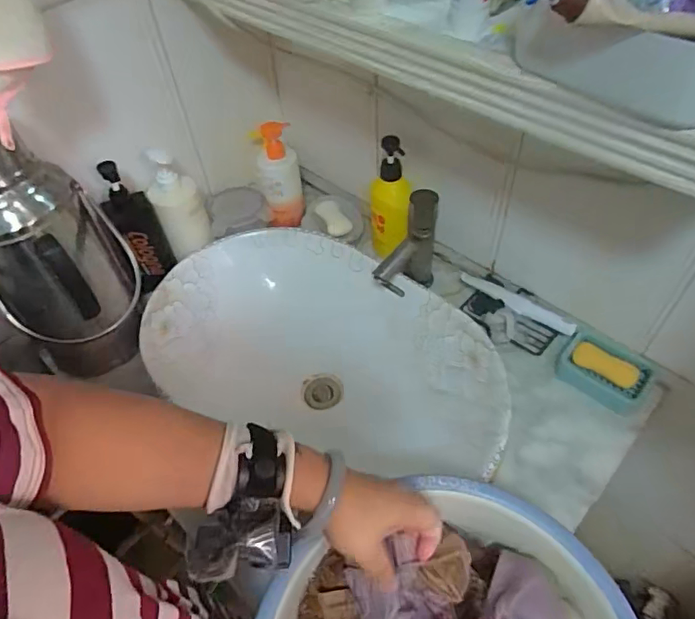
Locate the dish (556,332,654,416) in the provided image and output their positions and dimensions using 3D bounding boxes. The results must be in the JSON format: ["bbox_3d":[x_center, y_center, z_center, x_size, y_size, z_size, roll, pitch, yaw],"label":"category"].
[{"bbox_3d":[0.370,0.092,0.760,0.121,0.029,0.091,34,59,26],"label":"dish"}]

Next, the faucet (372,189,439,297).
[{"bbox_3d":[0.099,-0.083,0.825,0.064,0.163,0.134,22,54,18],"label":"faucet"}]

